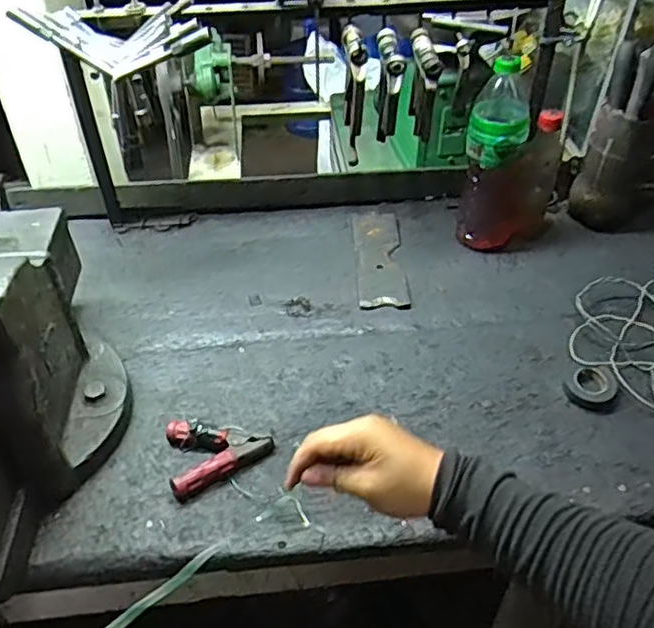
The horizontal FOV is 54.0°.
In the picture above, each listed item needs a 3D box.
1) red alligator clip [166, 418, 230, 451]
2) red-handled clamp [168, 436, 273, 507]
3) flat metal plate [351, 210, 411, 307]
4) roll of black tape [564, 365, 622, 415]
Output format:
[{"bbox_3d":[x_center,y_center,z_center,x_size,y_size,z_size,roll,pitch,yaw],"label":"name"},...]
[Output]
[{"bbox_3d":[-0.141,0.135,0.709,0.072,0.026,0.025,9,43,10],"label":"red alligator clip"},{"bbox_3d":[-0.108,0.160,0.683,0.117,0.023,0.024,-25,48,-25],"label":"red-handled clamp"},{"bbox_3d":[0.077,-0.087,0.949,0.069,0.010,0.222,0,43,-1],"label":"flat metal plate"},{"bbox_3d":[0.312,0.089,0.756,0.062,0.022,0.061,0,43,0],"label":"roll of black tape"}]

